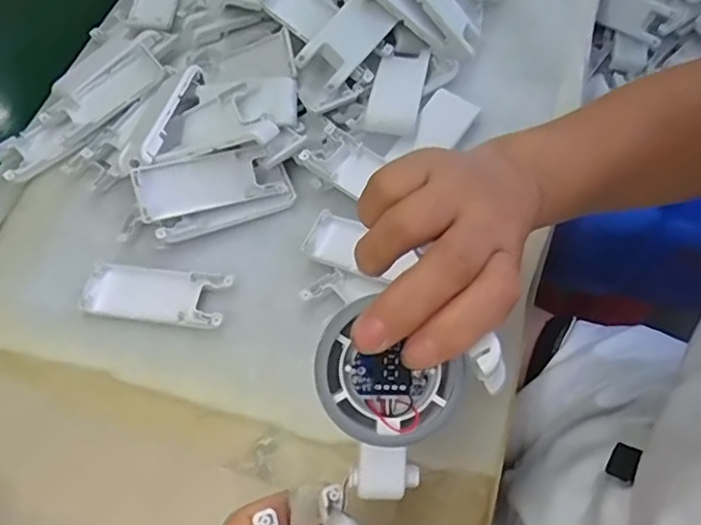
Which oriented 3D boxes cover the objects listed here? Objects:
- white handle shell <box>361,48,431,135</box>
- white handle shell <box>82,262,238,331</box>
[{"bbox_3d":[0.037,-0.137,0.461,0.041,0.012,0.092,7,62,10],"label":"white handle shell"},{"bbox_3d":[-0.139,0.023,0.419,0.106,0.010,0.039,8,62,8],"label":"white handle shell"}]

